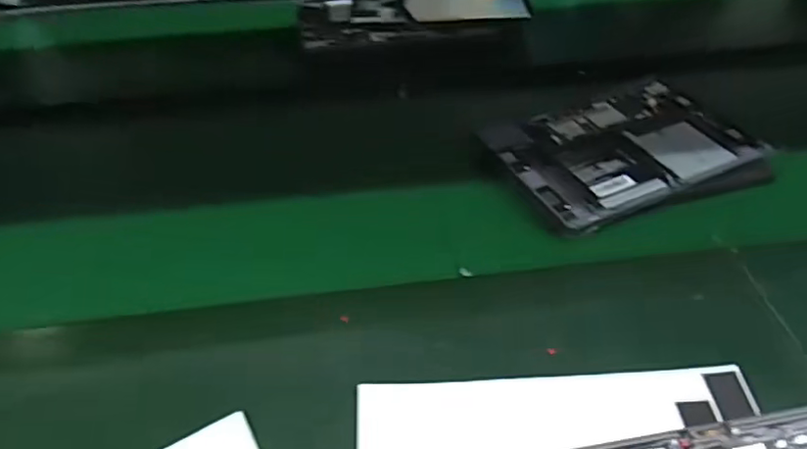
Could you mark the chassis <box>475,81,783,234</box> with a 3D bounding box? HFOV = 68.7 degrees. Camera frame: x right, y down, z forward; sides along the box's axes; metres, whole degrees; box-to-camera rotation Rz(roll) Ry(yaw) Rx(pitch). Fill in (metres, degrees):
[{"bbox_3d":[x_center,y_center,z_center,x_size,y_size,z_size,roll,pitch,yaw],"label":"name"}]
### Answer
[{"bbox_3d":[0.223,-0.082,0.601,0.259,0.021,0.187,-12,47,-13],"label":"chassis"}]

